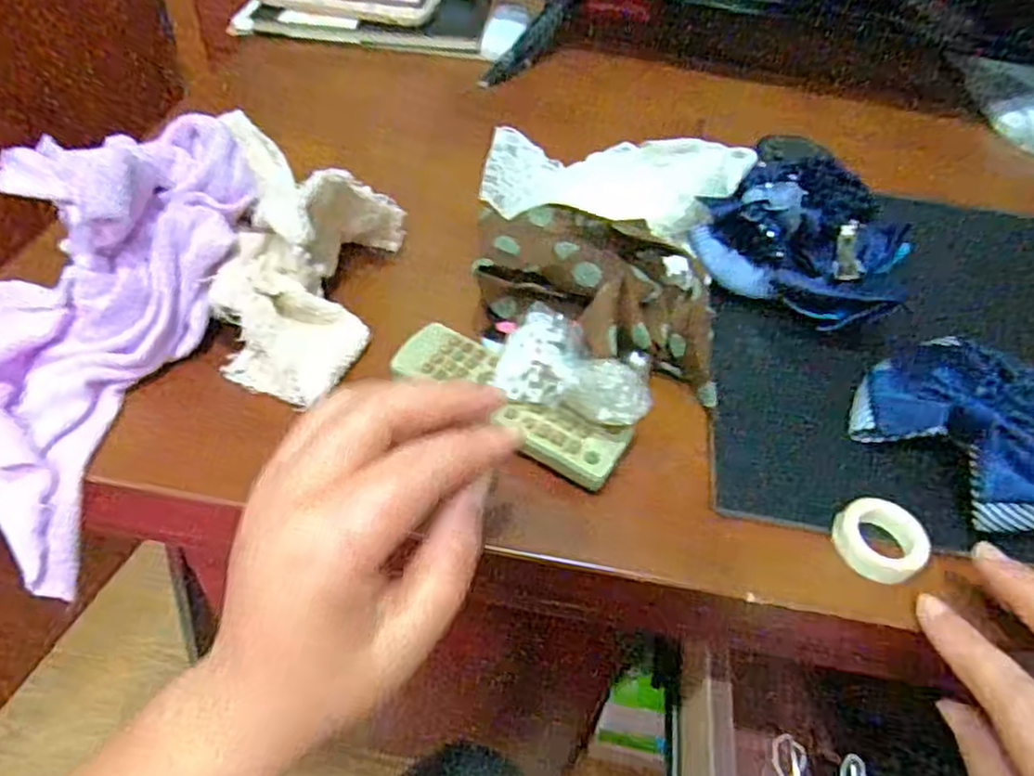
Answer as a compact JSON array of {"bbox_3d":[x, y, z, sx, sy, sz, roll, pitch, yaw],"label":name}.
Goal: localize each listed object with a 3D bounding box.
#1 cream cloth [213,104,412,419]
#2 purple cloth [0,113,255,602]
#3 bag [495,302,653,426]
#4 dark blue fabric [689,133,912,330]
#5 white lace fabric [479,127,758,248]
[{"bbox_3d":[-0.112,-0.065,0.362,0.084,0.076,0.133,4,47,-2],"label":"cream cloth"},{"bbox_3d":[-0.233,-0.046,0.342,0.146,0.129,0.206,18,49,11],"label":"purple cloth"},{"bbox_3d":[0.030,-0.011,0.332,0.071,0.027,0.048,20,49,12],"label":"bag"},{"bbox_3d":[0.179,-0.095,0.427,0.117,0.045,0.111,29,51,19],"label":"dark blue fabric"},{"bbox_3d":[0.056,-0.143,0.471,0.180,0.036,0.086,12,46,25],"label":"white lace fabric"}]

